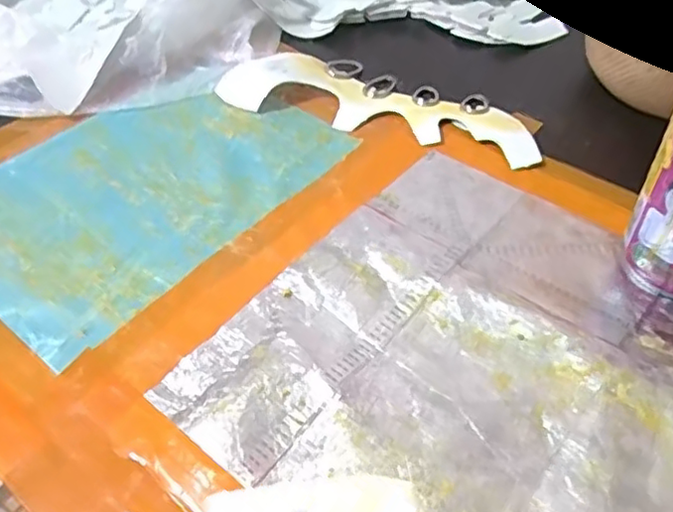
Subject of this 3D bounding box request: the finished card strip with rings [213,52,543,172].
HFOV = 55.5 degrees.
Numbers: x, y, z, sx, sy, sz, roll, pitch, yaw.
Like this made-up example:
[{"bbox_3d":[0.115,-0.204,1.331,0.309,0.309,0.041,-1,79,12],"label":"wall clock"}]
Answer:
[{"bbox_3d":[0.032,-0.115,0.457,0.225,0.021,0.071,16,50,16],"label":"finished card strip with rings"}]

